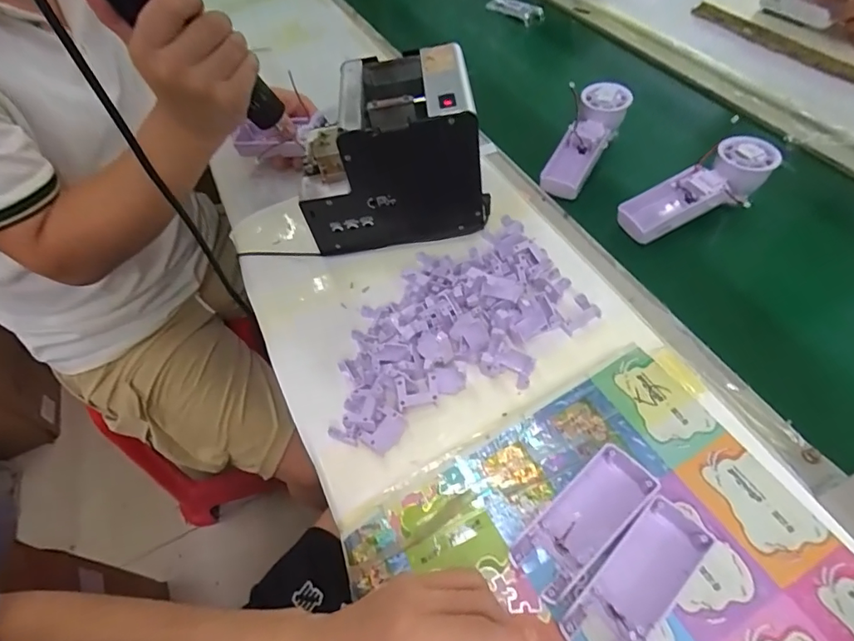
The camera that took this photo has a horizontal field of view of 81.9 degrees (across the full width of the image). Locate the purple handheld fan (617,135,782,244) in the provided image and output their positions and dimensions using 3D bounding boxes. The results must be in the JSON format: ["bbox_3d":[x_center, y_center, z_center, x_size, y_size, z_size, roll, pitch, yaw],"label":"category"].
[{"bbox_3d":[0.290,-0.137,0.531,0.173,0.041,0.054,-28,57,3],"label":"purple handheld fan"}]

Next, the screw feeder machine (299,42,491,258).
[{"bbox_3d":[-0.039,-0.176,0.519,0.186,0.146,0.134,-9,56,4],"label":"screw feeder machine"}]

